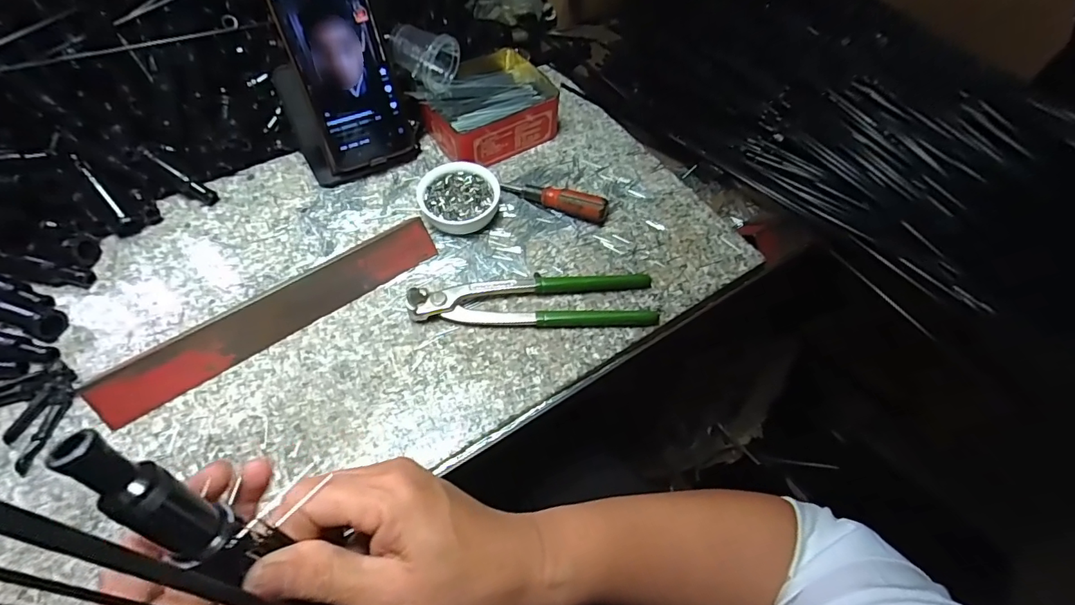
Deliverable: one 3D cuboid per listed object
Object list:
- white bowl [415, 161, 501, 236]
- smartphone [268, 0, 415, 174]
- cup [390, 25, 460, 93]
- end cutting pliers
[{"bbox_3d":[-0.071,-0.094,0.442,0.072,0.027,0.067,1,58,-2],"label":"white bowl"},{"bbox_3d":[-0.165,-0.202,0.412,0.077,0.166,0.009,-22,37,-15],"label":"smartphone"},{"bbox_3d":[-0.110,-0.238,0.468,0.057,0.040,0.046,33,62,17],"label":"cup"},{"bbox_3d":[-0.002,-0.007,0.399,0.198,0.018,0.052,0,58,-3],"label":"end cutting pliers"}]

